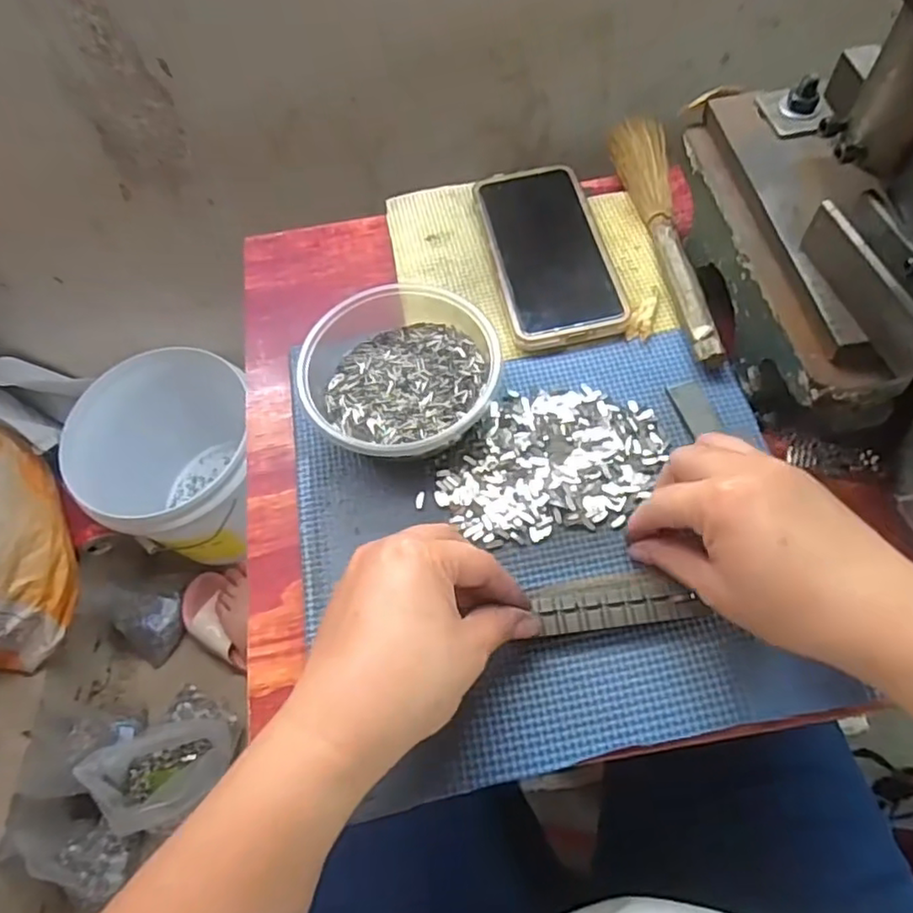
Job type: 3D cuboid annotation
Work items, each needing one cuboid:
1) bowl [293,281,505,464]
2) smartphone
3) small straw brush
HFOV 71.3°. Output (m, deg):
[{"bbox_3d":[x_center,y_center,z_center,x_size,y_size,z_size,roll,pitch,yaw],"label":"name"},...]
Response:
[{"bbox_3d":[-0.039,-0.052,0.377,0.120,0.049,0.111,-2,62,3],"label":"bowl"},{"bbox_3d":[0.062,-0.142,0.438,0.074,0.010,0.157,-11,62,-2],"label":"smartphone"},{"bbox_3d":[0.139,-0.158,0.438,0.039,0.019,0.229,-2,62,3],"label":"small straw brush"}]

